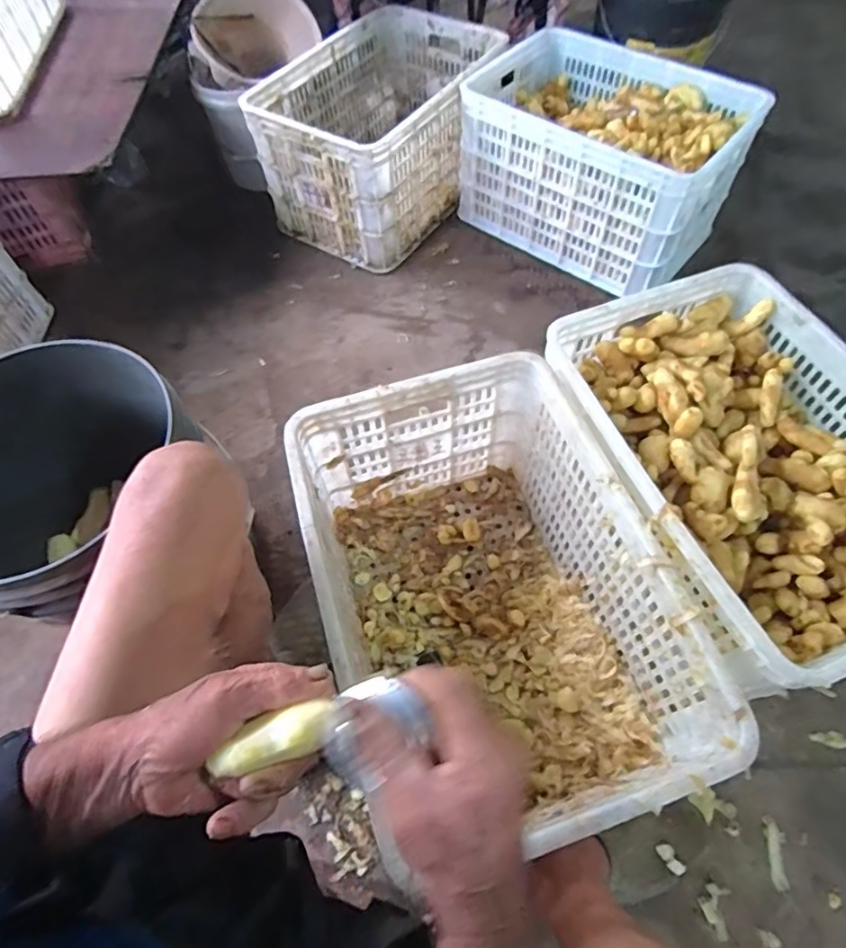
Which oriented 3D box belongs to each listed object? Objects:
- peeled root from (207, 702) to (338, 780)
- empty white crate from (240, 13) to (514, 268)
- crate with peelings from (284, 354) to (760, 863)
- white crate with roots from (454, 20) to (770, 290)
[{"bbox_3d":[-0.084,0.156,0.324,0.072,0.022,0.024,-22,61,-4],"label":"peeled root"},{"bbox_3d":[-0.086,-0.793,1.293,0.364,0.289,0.546,28,64,16],"label":"empty white crate"},{"bbox_3d":[0.069,0.162,0.710,0.349,0.294,0.508,-15,60,-8],"label":"crate with peelings"},{"bbox_3d":[0.390,-0.697,1.225,0.544,0.280,0.402,33,66,19],"label":"white crate with roots"}]

